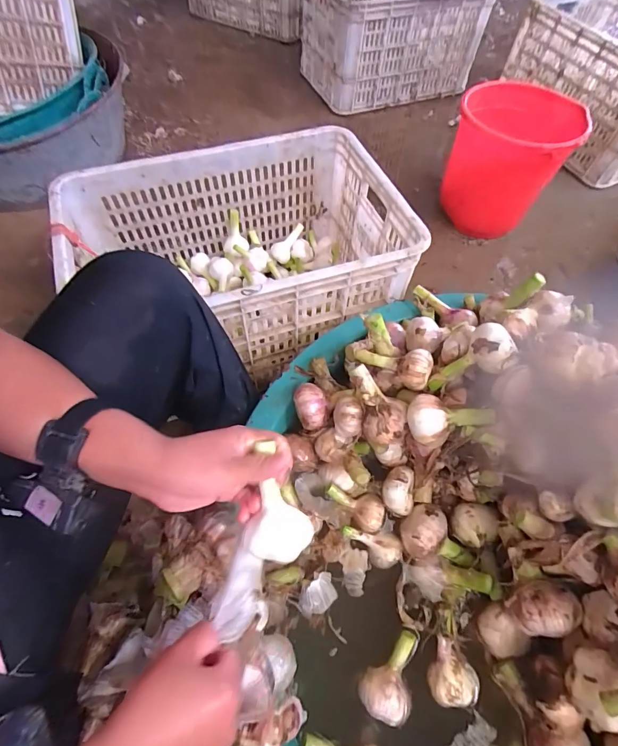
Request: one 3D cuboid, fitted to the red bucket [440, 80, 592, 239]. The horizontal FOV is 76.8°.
[{"bbox_3d":[0.466,-0.506,0.947,0.247,0.229,0.253,1,61,-1],"label":"red bucket"}]

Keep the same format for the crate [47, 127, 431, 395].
[{"bbox_3d":[-0.119,-0.197,0.715,0.532,0.242,0.376,-17,63,-11],"label":"crate"}]

